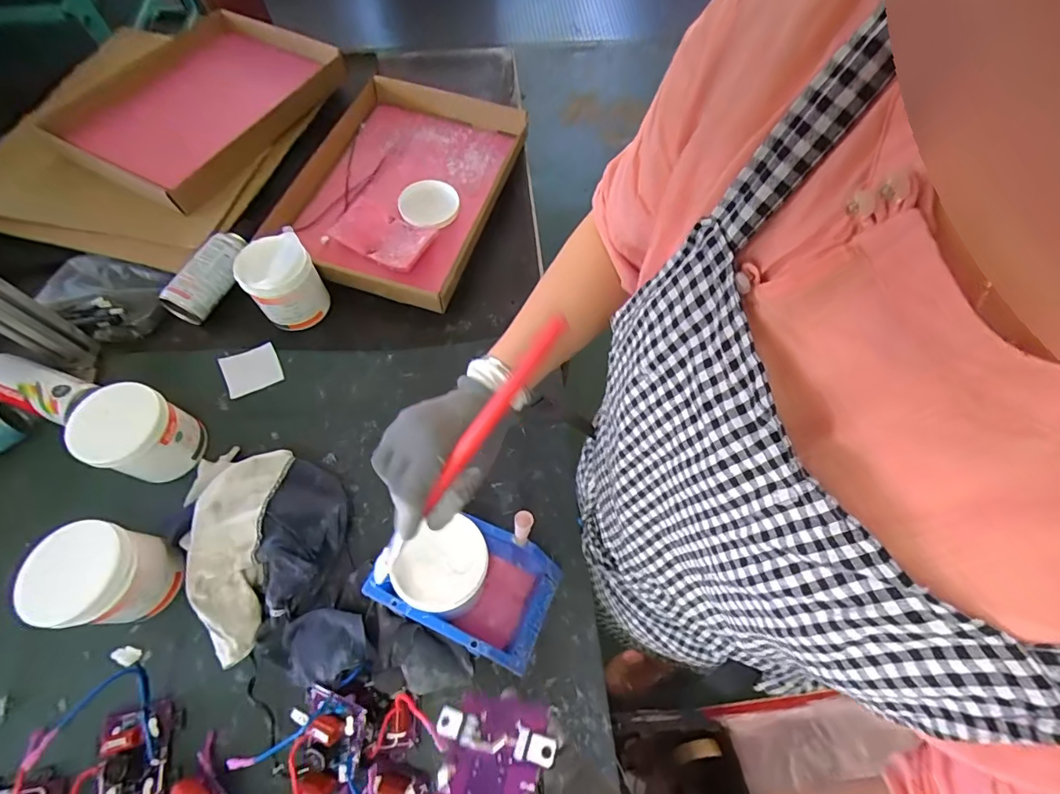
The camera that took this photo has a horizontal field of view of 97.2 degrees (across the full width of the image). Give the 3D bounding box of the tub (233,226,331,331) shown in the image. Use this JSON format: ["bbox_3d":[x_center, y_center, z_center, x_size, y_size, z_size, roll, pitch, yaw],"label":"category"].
[{"bbox_3d":[-0.347,-0.160,0.668,0.091,0.105,0.089,1,65,-1],"label":"tub"}]

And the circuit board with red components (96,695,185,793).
[{"bbox_3d":[-0.387,0.357,0.459,0.076,0.035,0.094,-14,66,-8],"label":"circuit board with red components"}]

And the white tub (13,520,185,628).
[{"bbox_3d":[-0.437,0.186,0.489,0.086,0.110,0.095,5,65,0],"label":"white tub"}]

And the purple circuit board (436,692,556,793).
[{"bbox_3d":[-0.029,0.242,0.294,0.079,0.016,0.097,3,42,16],"label":"purple circuit board"}]

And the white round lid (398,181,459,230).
[{"bbox_3d":[-0.160,-0.324,0.765,0.088,0.023,0.101,26,67,10],"label":"white round lid"}]

